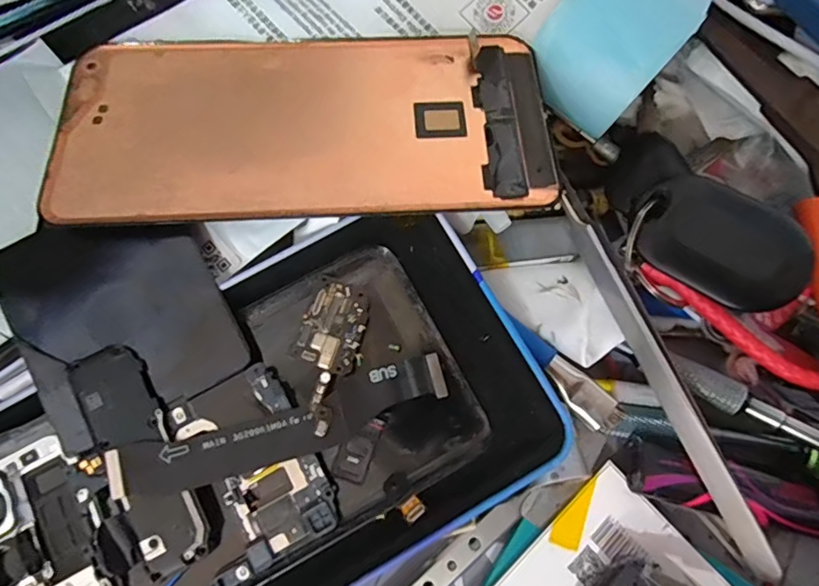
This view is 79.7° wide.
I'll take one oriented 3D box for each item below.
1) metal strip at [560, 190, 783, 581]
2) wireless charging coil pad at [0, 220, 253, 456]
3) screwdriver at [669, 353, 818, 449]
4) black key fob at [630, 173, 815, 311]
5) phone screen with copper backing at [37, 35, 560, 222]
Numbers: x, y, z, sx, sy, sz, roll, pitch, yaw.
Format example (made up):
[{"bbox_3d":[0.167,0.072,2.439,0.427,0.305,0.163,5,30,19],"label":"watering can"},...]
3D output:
[{"bbox_3d":[0.085,0.025,0.169,0.004,0.009,0.137,-6,68,-46],"label":"metal strip"},{"bbox_3d":[-0.091,0.006,0.154,0.061,0.006,0.069,-28,79,-6],"label":"wireless charging coil pad"},{"bbox_3d":[0.125,0.044,0.164,0.080,0.018,0.017,28,73,9],"label":"screwdriver"},{"bbox_3d":[0.107,-0.017,0.175,0.056,0.018,0.037,32,73,10],"label":"black key fob"},{"bbox_3d":[-0.035,-0.058,0.166,0.159,0.006,0.074,-2,71,-2],"label":"phone screen with copper backing"}]

